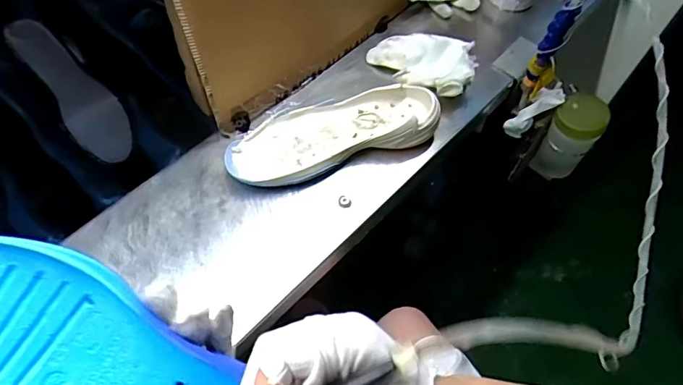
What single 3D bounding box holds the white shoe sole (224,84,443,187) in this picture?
[{"bbox_3d":[-0.012,-0.079,0.639,0.283,0.045,0.103,-17,62,-13],"label":"white shoe sole"}]

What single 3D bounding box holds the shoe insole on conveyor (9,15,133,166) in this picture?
[{"bbox_3d":[-0.379,-0.146,0.683,0.075,0.022,0.227,-39,97,-22],"label":"shoe insole on conveyor"}]

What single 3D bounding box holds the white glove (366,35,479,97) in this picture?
[{"bbox_3d":[0.124,-0.204,0.720,0.160,0.044,0.112,26,62,12],"label":"white glove"}]

